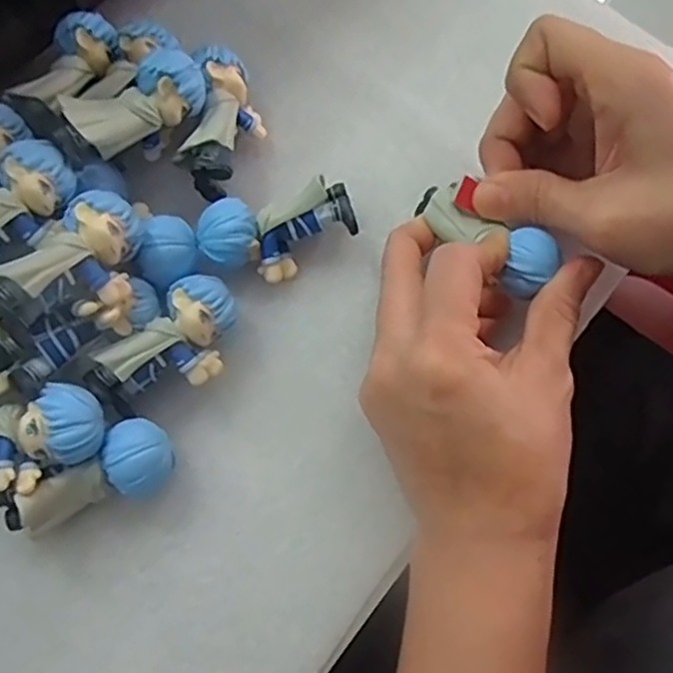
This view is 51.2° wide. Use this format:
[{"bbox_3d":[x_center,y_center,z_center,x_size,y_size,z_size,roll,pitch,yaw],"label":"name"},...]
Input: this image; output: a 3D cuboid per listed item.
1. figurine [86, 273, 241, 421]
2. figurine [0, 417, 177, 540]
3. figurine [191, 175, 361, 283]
[{"bbox_3d":[-0.062,0.006,0.271,0.032,0.032,0.061,40,79,9],"label":"figurine"},{"bbox_3d":[-0.089,0.054,0.259,0.061,0.028,0.025,-26,77,-7],"label":"figurine"},{"bbox_3d":[-0.024,-0.041,0.285,0.062,0.028,0.031,-10,76,-3],"label":"figurine"}]

